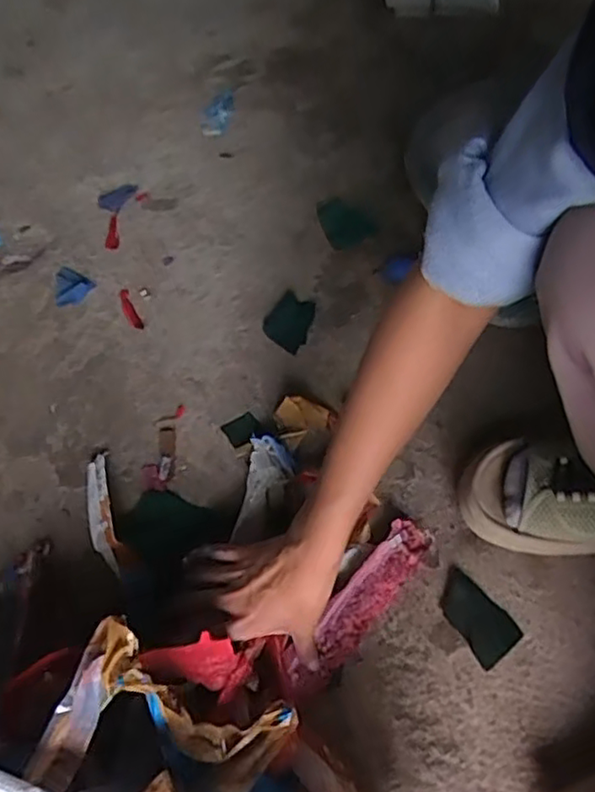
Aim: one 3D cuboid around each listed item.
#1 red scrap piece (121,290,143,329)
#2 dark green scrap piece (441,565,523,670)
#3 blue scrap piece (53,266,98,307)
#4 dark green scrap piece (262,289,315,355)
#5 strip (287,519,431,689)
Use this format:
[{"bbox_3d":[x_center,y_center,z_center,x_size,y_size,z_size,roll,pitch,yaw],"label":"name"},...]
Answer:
[{"bbox_3d":[-0.188,-0.096,0.713,0.014,0.004,0.059,-25,62,-10],"label":"red scrap piece"},{"bbox_3d":[0.150,0.184,0.537,0.043,0.008,0.074,-32,64,-13],"label":"dark green scrap piece"},{"bbox_3d":[-0.264,-0.124,0.731,0.046,0.006,0.046,27,66,17],"label":"blue scrap piece"},{"bbox_3d":[-0.007,-0.085,0.693,0.047,0.012,0.074,19,64,14],"label":"dark green scrap piece"},{"bbox_3d":[0.053,0.175,0.541,0.041,0.011,0.170,44,69,5],"label":"strip"}]

